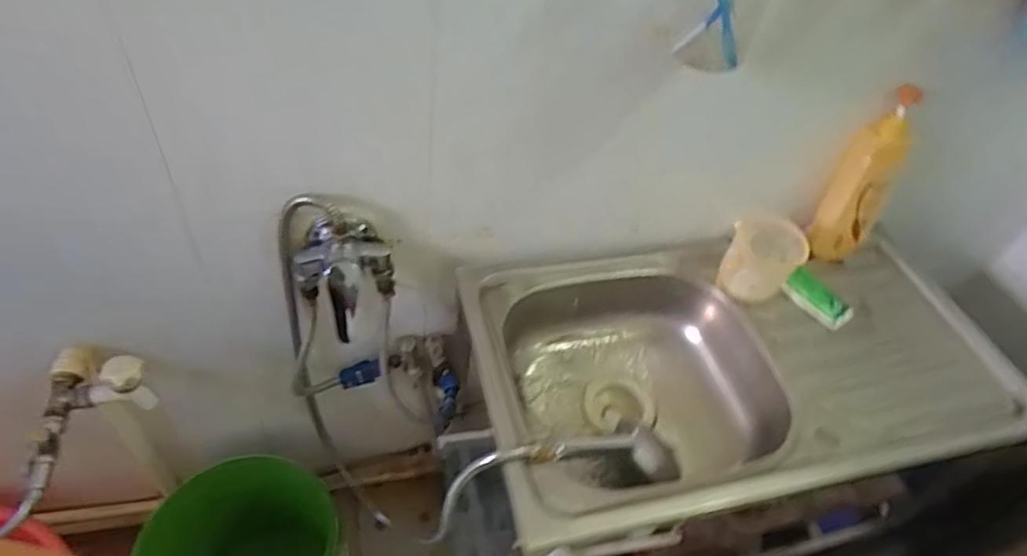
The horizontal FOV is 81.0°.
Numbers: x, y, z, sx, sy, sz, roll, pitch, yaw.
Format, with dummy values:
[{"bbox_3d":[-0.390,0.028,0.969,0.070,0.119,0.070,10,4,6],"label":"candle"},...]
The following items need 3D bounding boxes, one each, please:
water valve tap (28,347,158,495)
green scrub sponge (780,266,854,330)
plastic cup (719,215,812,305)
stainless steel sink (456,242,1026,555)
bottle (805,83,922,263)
[{"bbox_3d":[-0.574,0.164,0.779,0.134,0.102,0.167,31,50,18],"label":"water valve tap"},{"bbox_3d":[0.438,0.031,0.868,0.100,0.025,0.043,41,53,9],"label":"green scrub sponge"},{"bbox_3d":[0.351,-0.025,0.865,0.095,0.100,0.106,21,47,9],"label":"plastic cup"},{"bbox_3d":[0.310,0.140,0.857,0.722,0.138,0.385,-5,49,-14],"label":"stainless steel sink"},{"bbox_3d":[0.498,-0.129,0.860,0.083,0.239,0.066,35,51,21],"label":"bottle"}]

